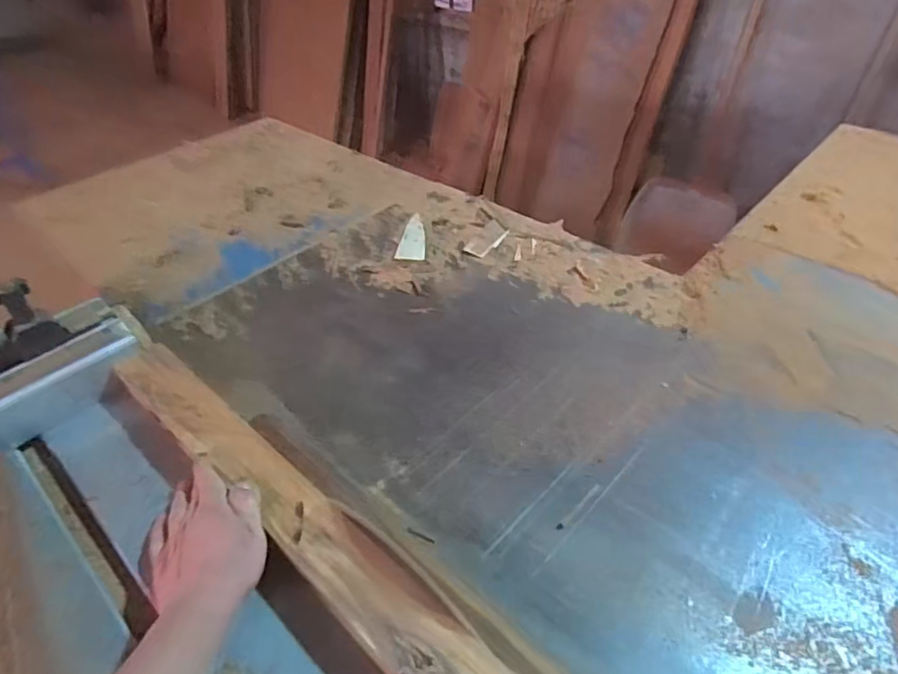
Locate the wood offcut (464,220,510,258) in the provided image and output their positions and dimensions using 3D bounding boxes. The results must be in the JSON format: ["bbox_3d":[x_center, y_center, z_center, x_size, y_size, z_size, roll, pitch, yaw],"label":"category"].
[{"bbox_3d":[0.059,-0.149,0.861,0.040,0.006,0.088,21,46,25],"label":"wood offcut"}]

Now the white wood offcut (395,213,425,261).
[{"bbox_3d":[-0.055,-0.157,0.880,0.043,0.007,0.130,0,41,3],"label":"white wood offcut"}]

